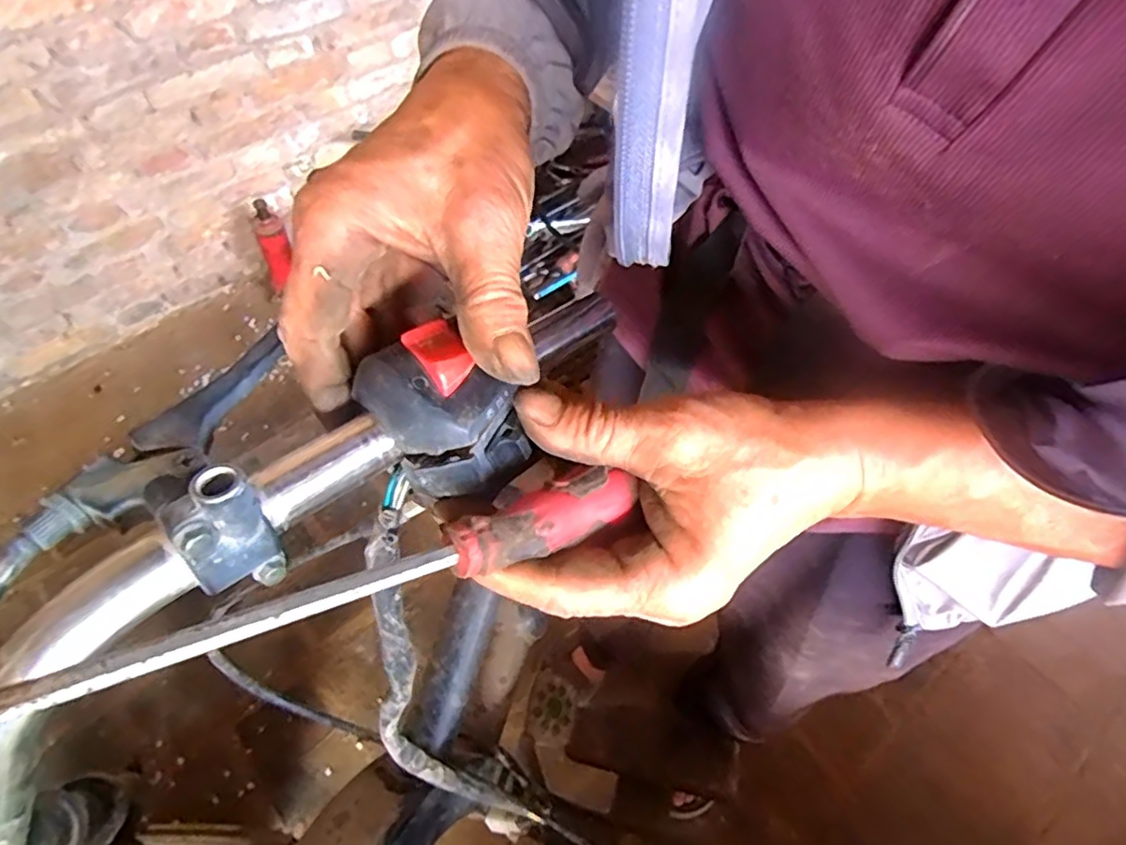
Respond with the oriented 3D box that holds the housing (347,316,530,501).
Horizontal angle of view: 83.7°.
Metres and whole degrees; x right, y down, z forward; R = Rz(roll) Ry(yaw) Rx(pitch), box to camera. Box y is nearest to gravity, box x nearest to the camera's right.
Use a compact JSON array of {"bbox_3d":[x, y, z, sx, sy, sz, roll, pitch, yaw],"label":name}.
[{"bbox_3d":[-0.044,-0.004,0.227,0.041,0.040,0.052,-33,63,-22],"label":"housing"}]

